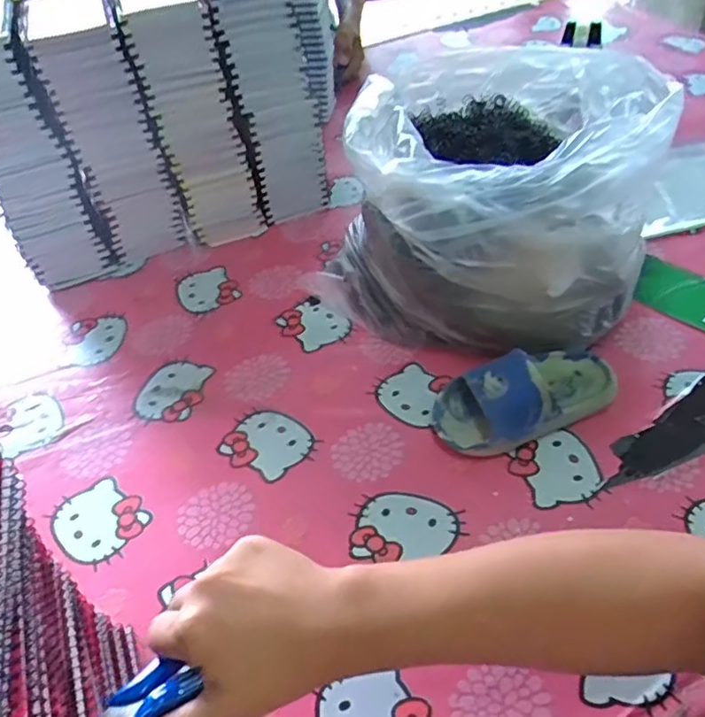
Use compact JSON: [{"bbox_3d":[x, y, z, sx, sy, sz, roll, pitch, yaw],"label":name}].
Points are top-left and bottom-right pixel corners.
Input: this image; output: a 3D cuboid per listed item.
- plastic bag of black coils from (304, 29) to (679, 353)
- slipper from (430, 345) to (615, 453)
[{"bbox_3d":[0.142,-0.181,0.666,0.319,0.209,0.314,12,49,18],"label":"plastic bag of black coils"},{"bbox_3d":[0.163,0.030,0.562,0.179,0.061,0.081,-16,46,-9],"label":"slipper"}]

